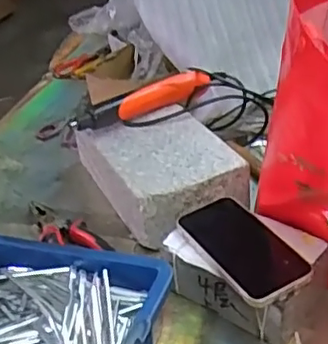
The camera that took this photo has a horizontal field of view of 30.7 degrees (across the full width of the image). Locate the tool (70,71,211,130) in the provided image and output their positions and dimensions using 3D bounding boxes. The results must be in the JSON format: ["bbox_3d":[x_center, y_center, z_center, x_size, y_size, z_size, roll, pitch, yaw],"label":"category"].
[{"bbox_3d":[-0.032,-0.099,0.828,0.207,0.030,0.036,-23,36,-23],"label":"tool"}]

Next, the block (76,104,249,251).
[{"bbox_3d":[-0.008,-0.006,0.787,0.144,0.078,0.227,-20,35,-19],"label":"block"}]

